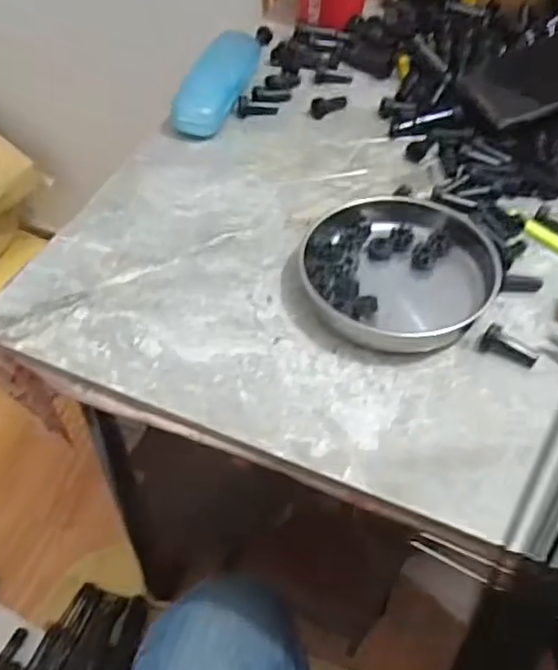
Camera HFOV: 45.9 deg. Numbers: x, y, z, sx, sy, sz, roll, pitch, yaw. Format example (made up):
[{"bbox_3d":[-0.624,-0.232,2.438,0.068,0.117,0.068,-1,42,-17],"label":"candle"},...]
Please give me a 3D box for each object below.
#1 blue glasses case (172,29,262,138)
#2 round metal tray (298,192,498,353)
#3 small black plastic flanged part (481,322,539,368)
[{"bbox_3d":[-0.057,-0.243,0.627,0.051,0.029,0.146,11,52,6],"label":"blue glasses case"},{"bbox_3d":[0.089,-0.050,0.488,0.134,0.020,0.147,1,51,-2],"label":"round metal tray"},{"bbox_3d":[0.158,0.008,0.450,0.038,0.015,0.014,23,54,15],"label":"small black plastic flanged part"}]

